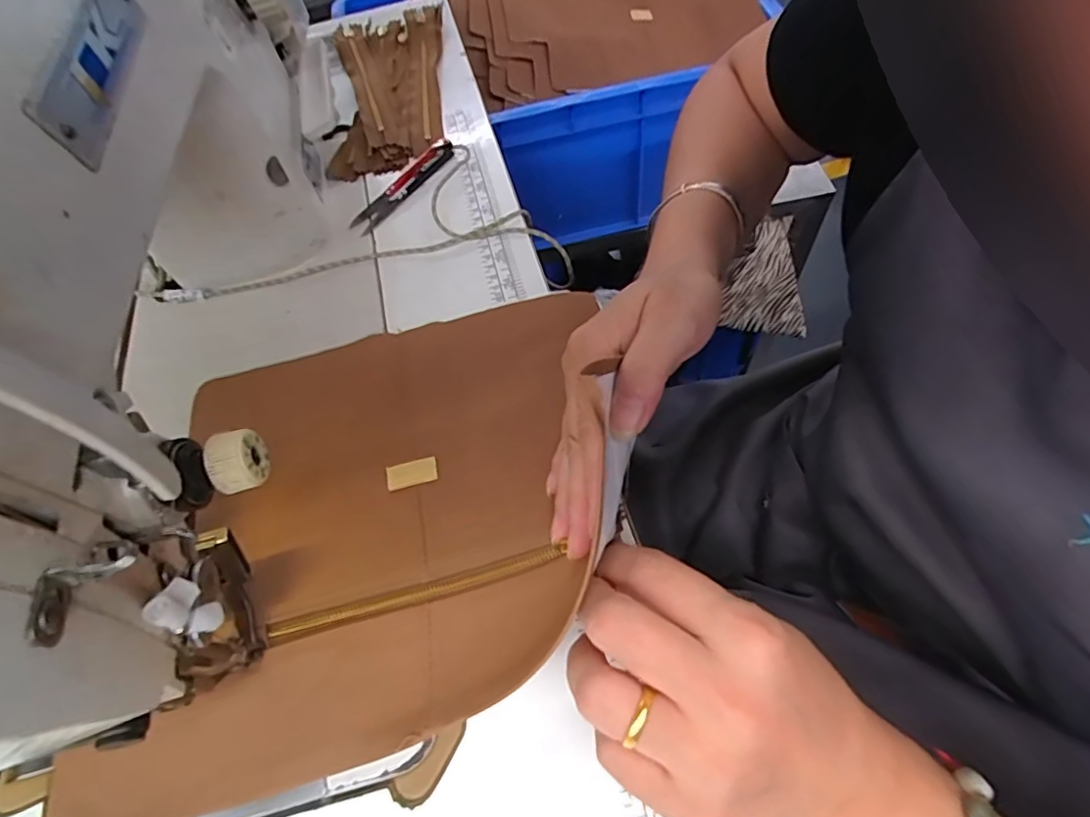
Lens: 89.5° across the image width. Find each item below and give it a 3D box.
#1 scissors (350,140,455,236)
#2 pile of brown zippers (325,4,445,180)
[{"bbox_3d":[-0.108,-0.177,0.432,0.029,0.009,0.108,36,70,24],"label":"scissors"},{"bbox_3d":[-0.140,-0.292,0.496,0.099,0.020,0.220,-10,60,2],"label":"pile of brown zippers"}]

